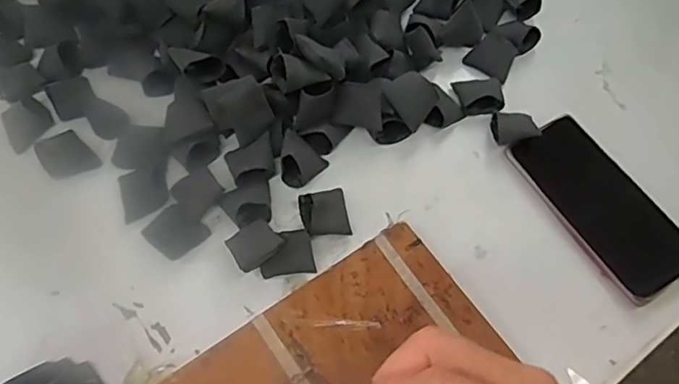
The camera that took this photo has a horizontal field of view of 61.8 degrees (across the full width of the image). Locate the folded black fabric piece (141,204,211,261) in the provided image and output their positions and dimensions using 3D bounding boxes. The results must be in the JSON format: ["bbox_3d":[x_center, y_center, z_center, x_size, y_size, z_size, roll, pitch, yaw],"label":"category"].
[{"bbox_3d":[-0.127,0.032,0.441,0.041,0.005,0.035,34,66,14],"label":"folded black fabric piece"}]

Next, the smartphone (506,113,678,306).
[{"bbox_3d":[0.217,0.009,0.472,0.077,0.011,0.161,-29,67,-17],"label":"smartphone"}]

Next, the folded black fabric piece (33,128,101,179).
[{"bbox_3d":[-0.223,-0.030,0.464,0.037,0.006,0.048,-37,69,-20],"label":"folded black fabric piece"}]

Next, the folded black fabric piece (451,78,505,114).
[{"bbox_3d":[0.126,-0.089,0.512,0.041,0.024,0.037,0,62,-2],"label":"folded black fabric piece"}]

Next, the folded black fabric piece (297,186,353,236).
[{"bbox_3d":[-0.011,0.015,0.448,0.038,0.023,0.041,-10,63,-8],"label":"folded black fabric piece"}]

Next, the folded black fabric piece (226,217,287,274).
[{"bbox_3d":[-0.062,0.039,0.419,0.036,0.009,0.039,-31,44,-15],"label":"folded black fabric piece"}]

